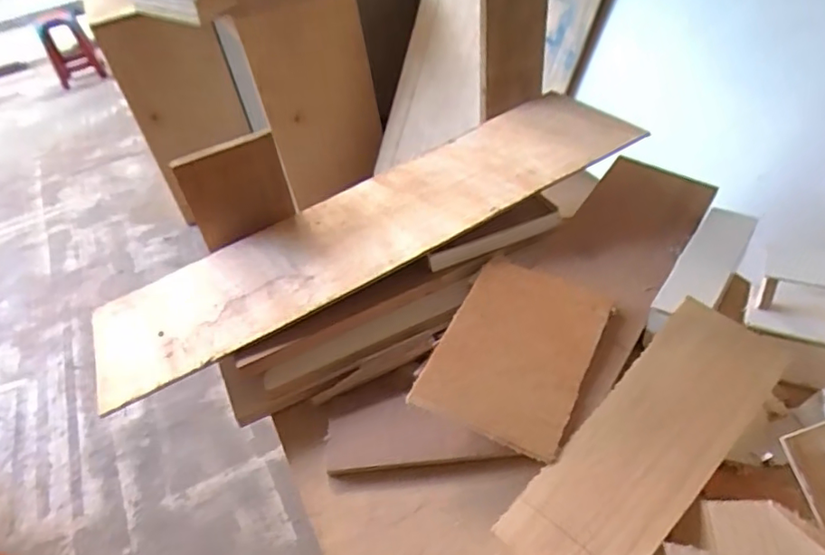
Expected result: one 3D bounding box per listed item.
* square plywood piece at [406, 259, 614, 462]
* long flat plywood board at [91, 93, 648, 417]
[{"bbox_3d":[0.100,0.068,0.559,0.138,0.010,0.187,21,58,19],"label":"square plywood piece"},{"bbox_3d":[-0.058,-0.060,0.687,0.639,0.017,0.183,-28,44,-10],"label":"long flat plywood board"}]

